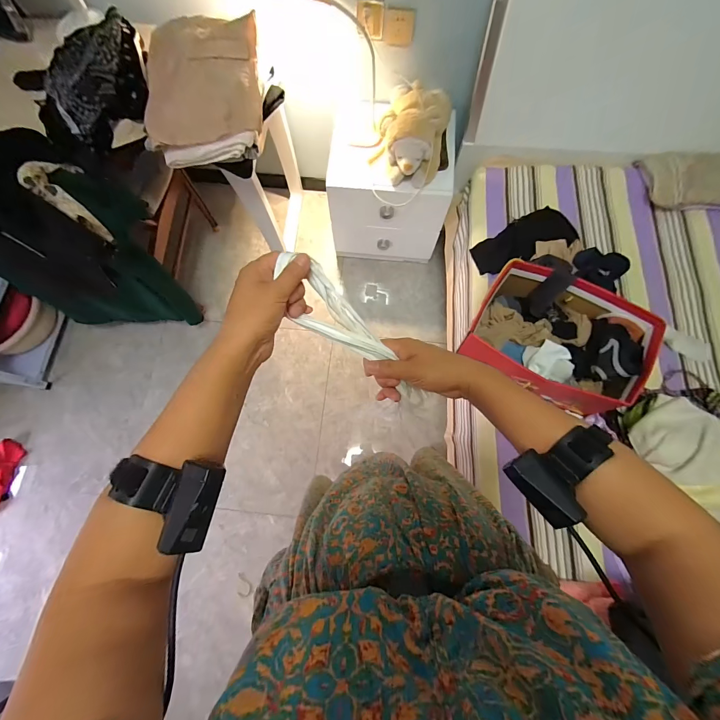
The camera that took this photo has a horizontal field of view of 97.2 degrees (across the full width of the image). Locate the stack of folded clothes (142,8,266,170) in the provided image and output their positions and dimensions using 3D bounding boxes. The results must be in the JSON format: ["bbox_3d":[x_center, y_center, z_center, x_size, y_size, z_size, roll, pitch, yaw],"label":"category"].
[{"bbox_3d":[-0.386,-0.668,0.798,0.275,0.134,0.309,-3,75,-1],"label":"stack of folded clothes"}]

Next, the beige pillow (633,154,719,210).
[{"bbox_3d":[1.187,-0.600,1.055,0.411,0.164,0.166,12,75,3],"label":"beige pillow"}]

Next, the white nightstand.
[{"bbox_3d":[0.122,-0.695,1.322,0.458,0.445,0.335,5,75,2],"label":"white nightstand"}]

